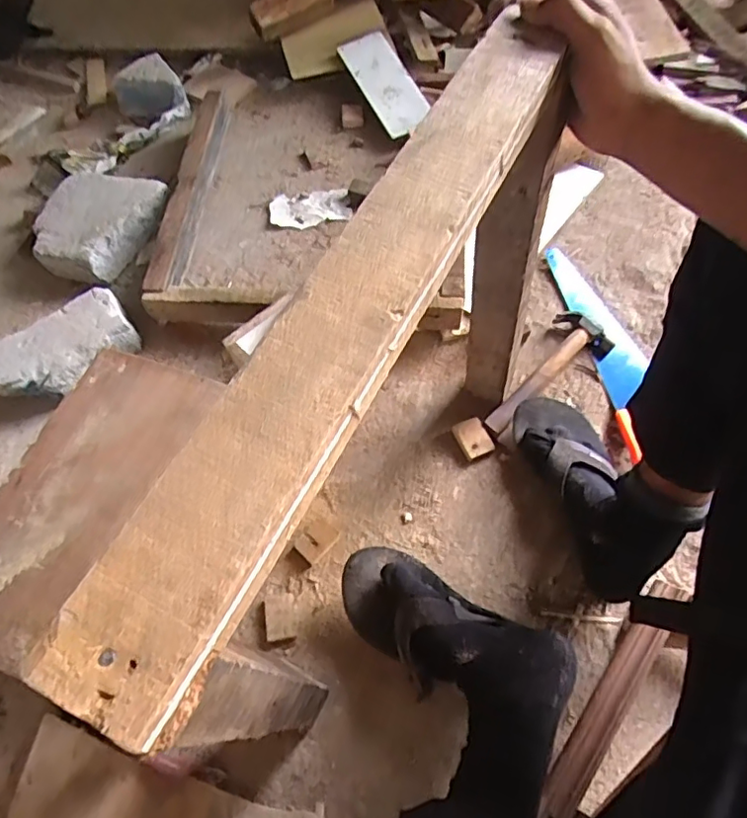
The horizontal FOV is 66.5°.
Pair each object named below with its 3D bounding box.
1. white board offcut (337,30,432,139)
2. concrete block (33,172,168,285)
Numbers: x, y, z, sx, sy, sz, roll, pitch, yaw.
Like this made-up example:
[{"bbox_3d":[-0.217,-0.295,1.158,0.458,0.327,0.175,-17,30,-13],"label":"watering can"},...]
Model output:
[{"bbox_3d":[0.028,-0.657,1.143,0.099,0.023,0.250,-27,76,-7],"label":"white board offcut"},{"bbox_3d":[-0.484,-0.319,1.004,0.193,0.071,0.203,13,63,8],"label":"concrete block"}]

